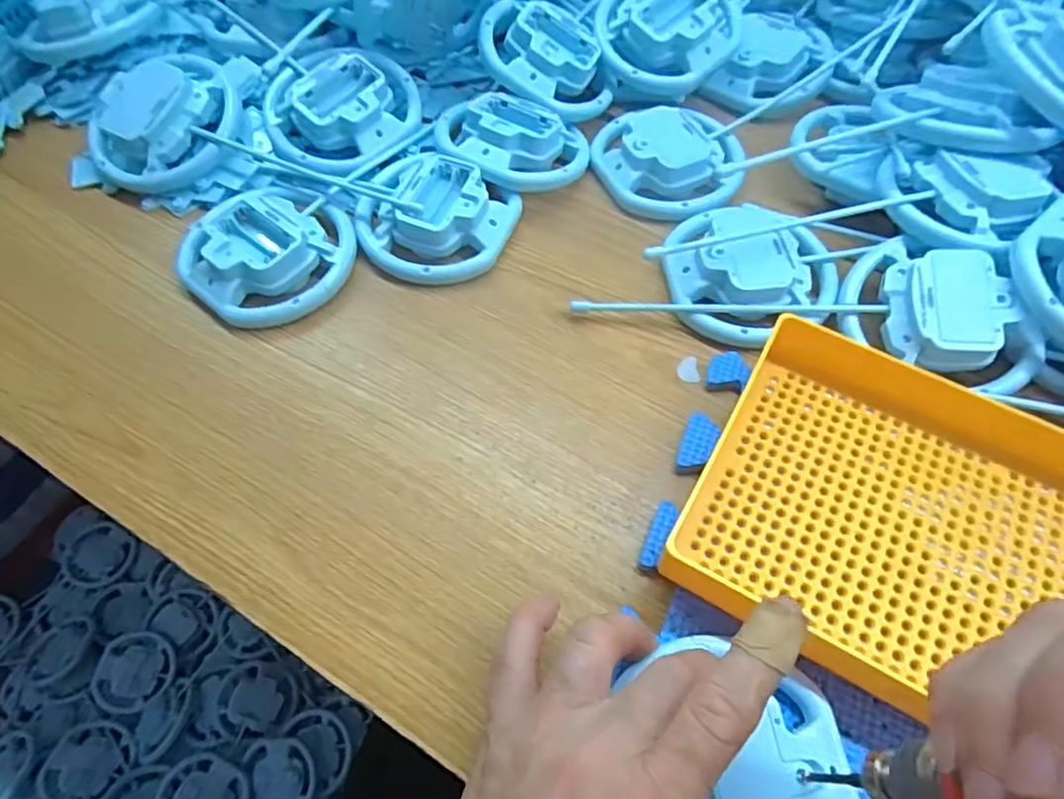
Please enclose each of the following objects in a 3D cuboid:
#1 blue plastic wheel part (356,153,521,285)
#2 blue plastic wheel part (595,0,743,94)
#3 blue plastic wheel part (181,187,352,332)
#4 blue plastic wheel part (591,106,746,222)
[{"bbox_3d":[-0.064,-0.116,0.398,0.098,0.024,0.085,15,60,8],"label":"blue plastic wheel part"},{"bbox_3d":[0.100,-0.279,0.467,0.102,0.035,0.104,12,82,9],"label":"blue plastic wheel part"},{"bbox_3d":[-0.162,-0.091,0.385,0.096,0.026,0.093,0,59,-1],"label":"blue plastic wheel part"},{"bbox_3d":[0.093,-0.165,0.431,0.101,0.025,0.086,12,60,6],"label":"blue plastic wheel part"}]

